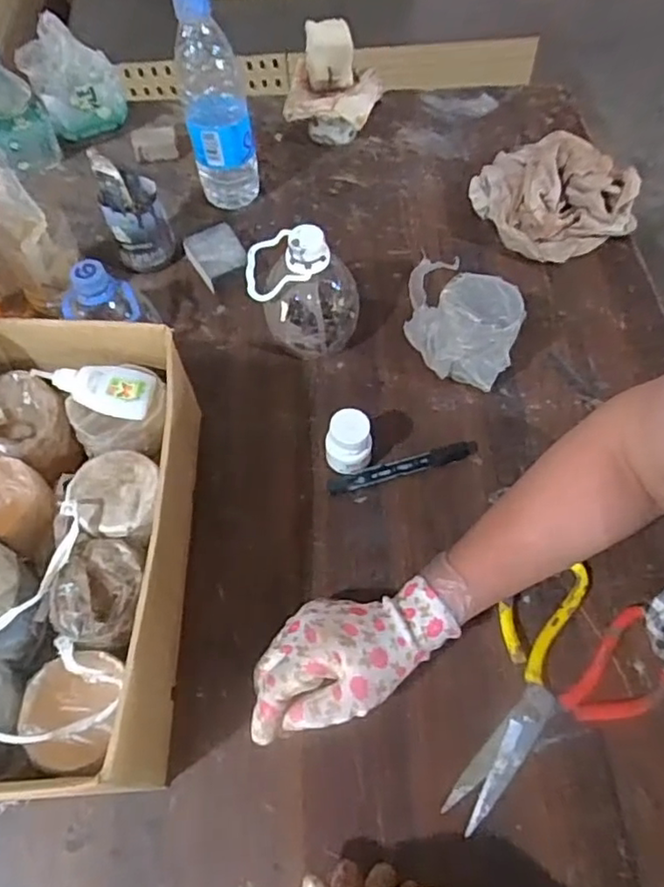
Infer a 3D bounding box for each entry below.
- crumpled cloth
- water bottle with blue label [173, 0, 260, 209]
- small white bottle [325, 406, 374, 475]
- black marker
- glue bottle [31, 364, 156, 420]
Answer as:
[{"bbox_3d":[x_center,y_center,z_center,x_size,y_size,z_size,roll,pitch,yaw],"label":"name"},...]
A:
[{"bbox_3d":[0.254,-0.283,0.691,0.177,0.066,0.140,-15,61,-10],"label":"crumpled cloth"},{"bbox_3d":[-0.123,-0.364,0.670,0.073,0.215,0.079,-7,60,-5],"label":"water bottle with blue label"},{"bbox_3d":[0.015,0.001,0.542,0.039,0.060,0.034,6,60,3],"label":"small white bottle"},{"bbox_3d":[0.063,0.020,0.551,0.137,0.017,0.017,-14,61,-9],"label":"black marker"},{"bbox_3d":[-0.186,-0.039,0.494,0.088,0.034,0.038,3,60,1],"label":"glue bottle"}]

